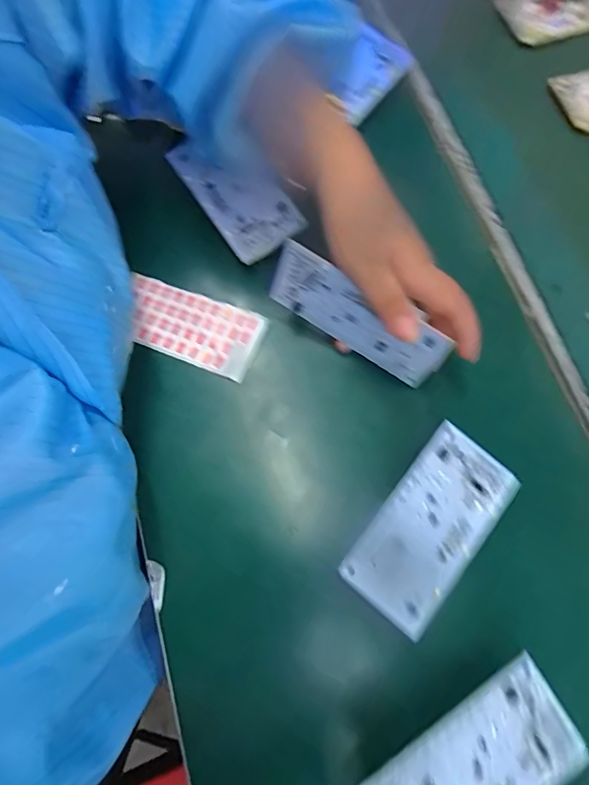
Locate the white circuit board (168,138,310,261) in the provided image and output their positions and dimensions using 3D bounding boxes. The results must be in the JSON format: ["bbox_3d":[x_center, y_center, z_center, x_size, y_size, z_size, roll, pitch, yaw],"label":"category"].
[{"bbox_3d":[-0.045,-0.153,0.361,0.054,0.007,0.110,-36,83,3],"label":"white circuit board"}]

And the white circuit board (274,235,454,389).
[{"bbox_3d":[0.039,-0.048,0.312,0.120,0.053,0.004,33,57,3],"label":"white circuit board"}]

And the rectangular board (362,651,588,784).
[{"bbox_3d":[0.092,0.197,0.247,0.116,0.008,0.057,-31,73,-10],"label":"rectangular board"}]

